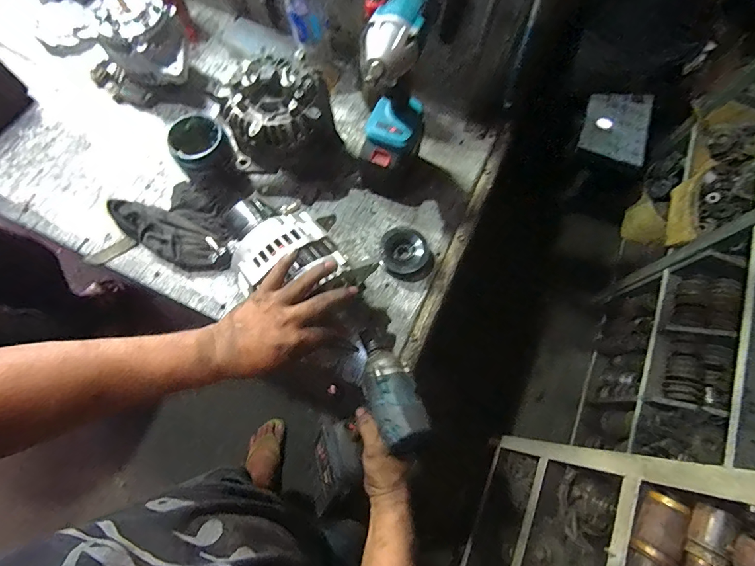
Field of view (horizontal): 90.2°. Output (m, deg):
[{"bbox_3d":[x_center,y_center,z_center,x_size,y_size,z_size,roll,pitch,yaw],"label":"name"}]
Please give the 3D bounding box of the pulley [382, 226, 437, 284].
[{"bbox_3d":[0.047,-0.046,0.613,0.092,0.045,0.076,38,74,11],"label":"pulley"}]

